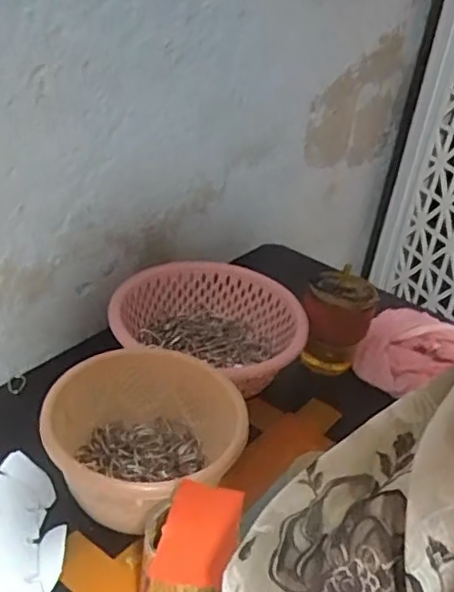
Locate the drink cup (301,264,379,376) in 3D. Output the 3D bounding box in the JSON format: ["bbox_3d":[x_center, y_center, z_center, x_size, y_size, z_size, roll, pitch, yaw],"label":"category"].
[{"bbox_3d":[0.136,0.034,0.779,0.078,0.108,0.085,13,33,13],"label":"drink cup"}]

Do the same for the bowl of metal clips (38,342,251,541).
[{"bbox_3d":[-0.074,0.134,0.574,0.158,0.093,0.168,4,32,-2],"label":"bowl of metal clips"}]

